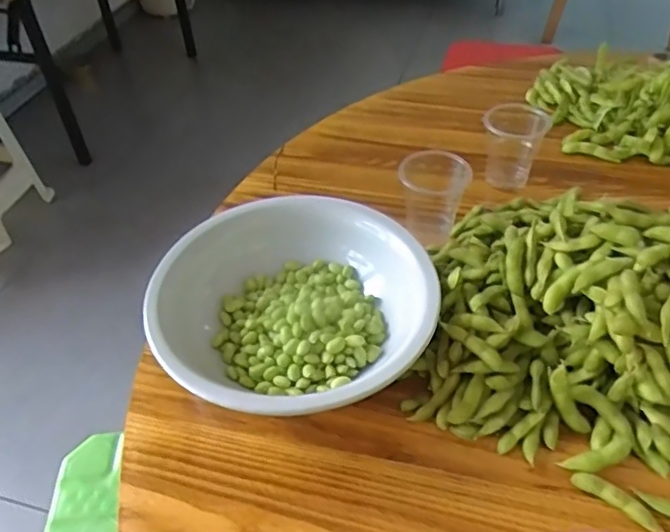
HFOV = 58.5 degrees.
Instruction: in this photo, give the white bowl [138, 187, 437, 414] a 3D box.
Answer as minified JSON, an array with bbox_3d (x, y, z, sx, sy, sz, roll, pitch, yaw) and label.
[{"bbox_3d":[-0.034,0.036,0.476,0.201,0.088,0.202,-2,44,2],"label":"white bowl"}]

